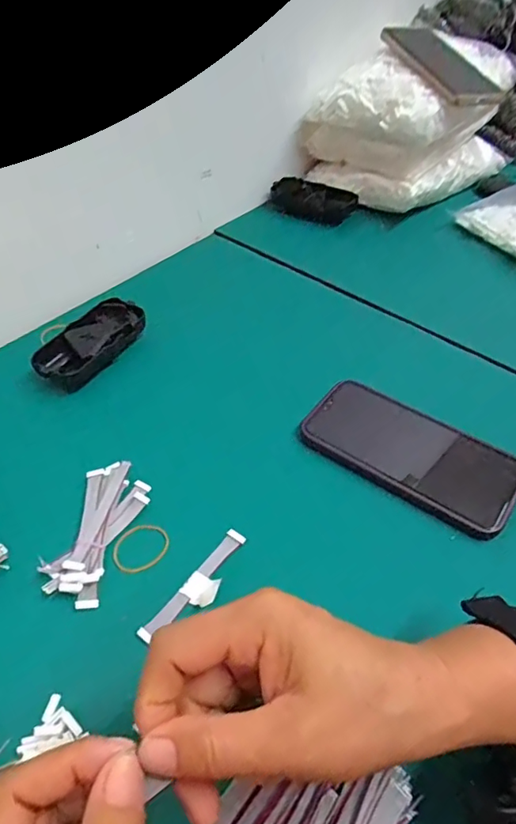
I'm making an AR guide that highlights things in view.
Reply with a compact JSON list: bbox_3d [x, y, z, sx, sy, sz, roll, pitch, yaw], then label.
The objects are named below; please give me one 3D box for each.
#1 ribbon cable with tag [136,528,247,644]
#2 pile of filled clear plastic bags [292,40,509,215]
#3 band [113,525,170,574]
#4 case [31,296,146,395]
[{"bbox_3d":[-0.037,0.113,0.327,0.024,0.010,0.088,30,55,25],"label":"ribbon cable with tag"},{"bbox_3d":[0.204,-0.386,0.674,0.228,0.130,0.186,-34,56,-27],"label":"pile of filled clear plastic bags"},{"bbox_3d":[-0.080,0.093,0.349,0.038,0.005,0.032,-26,63,-19],"label":"band"},{"bbox_3d":[-0.155,-0.065,0.474,0.050,0.024,0.109,24,52,21],"label":"case"}]

